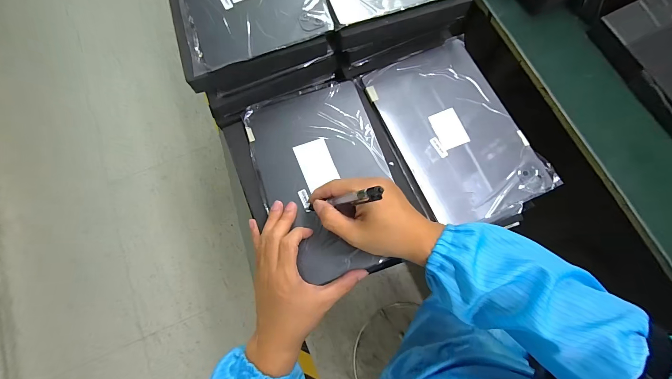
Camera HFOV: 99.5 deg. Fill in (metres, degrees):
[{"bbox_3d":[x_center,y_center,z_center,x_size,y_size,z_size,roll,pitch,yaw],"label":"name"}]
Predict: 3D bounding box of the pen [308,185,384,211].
[{"bbox_3d":[0.005,0.013,0.307,0.007,0.119,0.010,13,72,-35],"label":"pen"}]

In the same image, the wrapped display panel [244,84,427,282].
[{"bbox_3d":[-0.005,-0.021,0.391,0.179,0.027,0.261,-24,77,-6],"label":"wrapped display panel"}]

